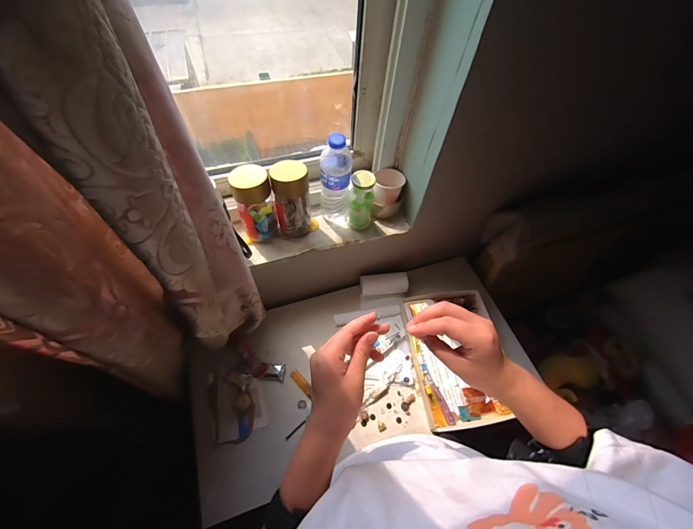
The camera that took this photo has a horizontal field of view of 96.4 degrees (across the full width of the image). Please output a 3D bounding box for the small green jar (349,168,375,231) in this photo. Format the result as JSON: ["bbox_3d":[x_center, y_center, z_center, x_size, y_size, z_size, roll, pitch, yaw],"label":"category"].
[{"bbox_3d":[0.032,-0.137,0.672,0.051,0.133,0.046,3,58,-2],"label":"small green jar"}]

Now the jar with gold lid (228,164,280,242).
[{"bbox_3d":[-0.188,-0.123,0.641,0.072,0.135,0.083,-19,61,-15],"label":"jar with gold lid"}]

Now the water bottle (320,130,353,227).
[{"bbox_3d":[-0.023,-0.173,0.646,0.063,0.218,0.069,-1,58,-5],"label":"water bottle"}]

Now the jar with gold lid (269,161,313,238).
[{"bbox_3d":[-0.112,-0.137,0.649,0.072,0.136,0.083,-12,60,-11],"label":"jar with gold lid"}]

